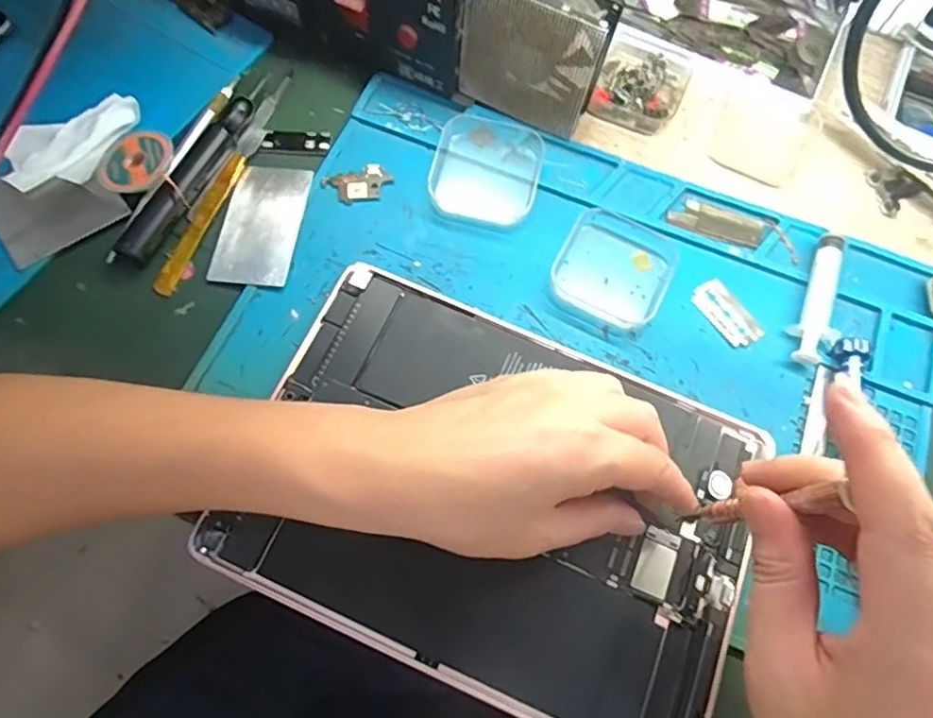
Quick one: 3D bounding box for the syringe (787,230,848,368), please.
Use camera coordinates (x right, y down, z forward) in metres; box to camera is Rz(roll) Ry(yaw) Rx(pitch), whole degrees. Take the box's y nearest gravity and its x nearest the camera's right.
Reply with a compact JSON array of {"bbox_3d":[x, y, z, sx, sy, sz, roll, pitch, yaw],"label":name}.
[{"bbox_3d":[0.203,-0.033,0.342,0.025,0.013,0.079,26,71,8],"label":"syringe"}]

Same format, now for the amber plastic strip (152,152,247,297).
[{"bbox_3d":[-0.155,-0.081,0.351,0.013,0.005,0.097,19,70,5],"label":"amber plastic strip"}]

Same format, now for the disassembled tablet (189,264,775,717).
[{"bbox_3d":[0.016,0.067,0.302,0.247,0.009,0.175,22,70,6],"label":"disassembled tablet"}]

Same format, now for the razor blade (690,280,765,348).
[{"bbox_3d":[0.149,-0.026,0.344,0.022,0.004,0.042,-32,74,-13],"label":"razor blade"}]

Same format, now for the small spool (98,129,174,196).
[{"bbox_3d":[-0.196,-0.117,0.358,0.042,0.012,0.044,1,70,-2],"label":"small spool"}]

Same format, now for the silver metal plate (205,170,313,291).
[{"bbox_3d":[-0.120,-0.080,0.352,0.045,0.004,0.080,7,70,1],"label":"silver metal plate"}]

